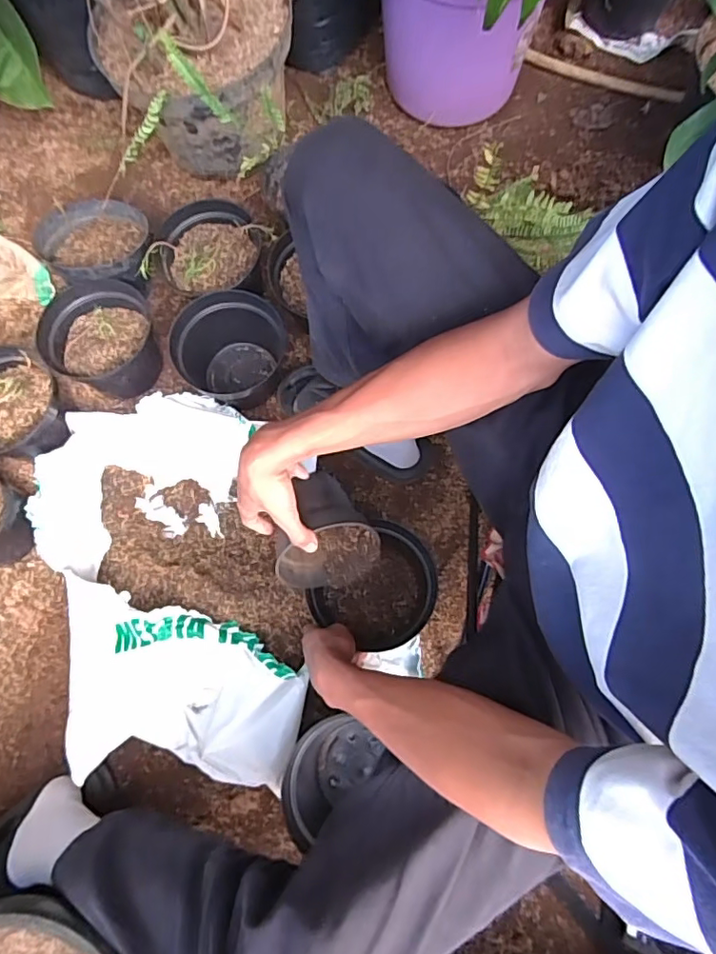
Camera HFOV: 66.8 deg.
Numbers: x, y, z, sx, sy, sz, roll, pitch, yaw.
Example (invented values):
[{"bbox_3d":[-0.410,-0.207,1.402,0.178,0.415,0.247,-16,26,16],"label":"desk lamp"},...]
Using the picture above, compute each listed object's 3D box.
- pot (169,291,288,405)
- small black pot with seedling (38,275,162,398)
[{"bbox_3d":[-0.204,-0.205,0.891,0.157,0.127,0.168,0,73,1],"label":"pot"},{"bbox_3d":[-0.414,-0.213,0.894,0.164,0.122,0.163,0,73,1],"label":"small black pot with seedling"}]

